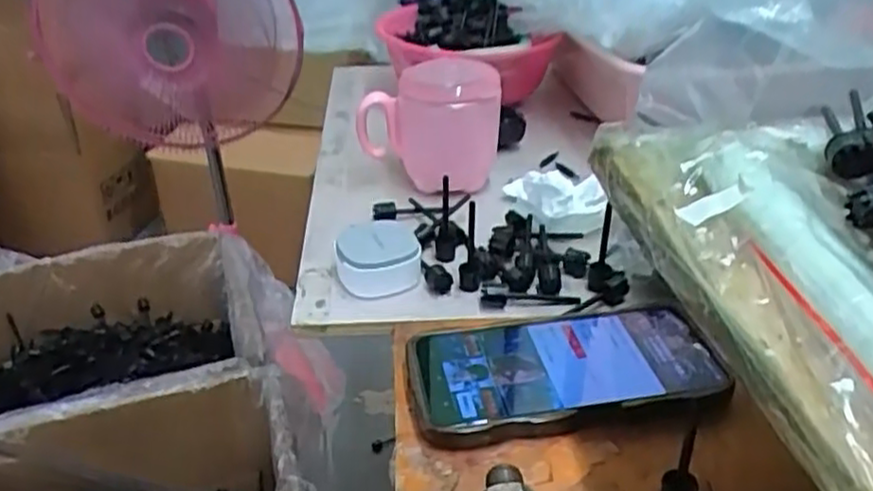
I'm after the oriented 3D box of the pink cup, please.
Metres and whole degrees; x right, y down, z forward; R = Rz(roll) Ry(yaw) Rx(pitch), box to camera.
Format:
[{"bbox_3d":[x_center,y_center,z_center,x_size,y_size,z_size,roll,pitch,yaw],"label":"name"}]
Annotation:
[{"bbox_3d":[-0.003,-0.093,0.565,0.097,0.092,0.066,21,38,30],"label":"pink cup"}]

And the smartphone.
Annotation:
[{"bbox_3d":[0.069,0.066,0.397,0.165,0.013,0.080,-5,33,-7],"label":"smartphone"}]

